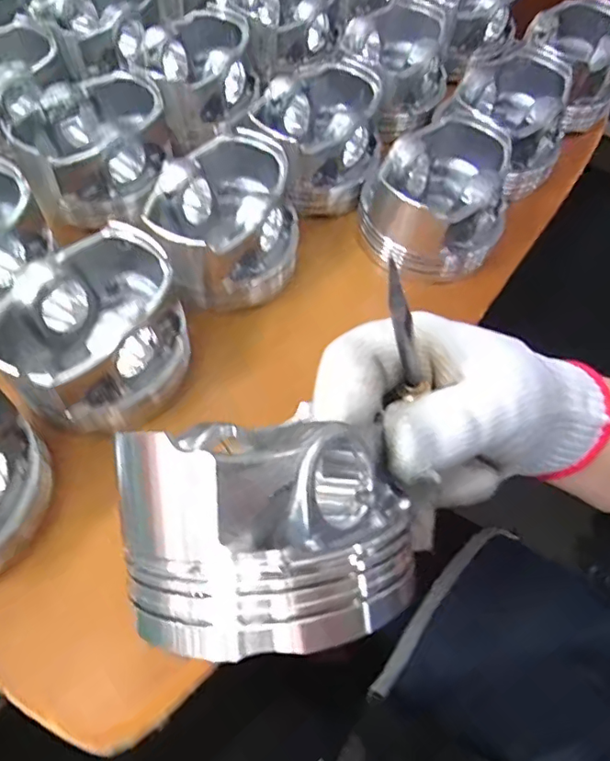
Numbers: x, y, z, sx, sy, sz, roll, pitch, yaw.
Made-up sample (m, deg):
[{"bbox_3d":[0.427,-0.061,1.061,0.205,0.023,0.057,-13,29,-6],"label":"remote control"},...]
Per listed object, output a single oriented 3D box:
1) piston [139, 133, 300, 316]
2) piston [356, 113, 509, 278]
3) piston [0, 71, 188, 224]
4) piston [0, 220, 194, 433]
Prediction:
[{"bbox_3d":[-0.042,-0.081,0.282,0.077,0.053,0.075,-21,63,-13],"label":"piston"},{"bbox_3d":[0.074,-0.097,0.297,0.084,0.053,0.065,-37,68,-20],"label":"piston"},{"bbox_3d":[-0.111,-0.128,0.301,0.078,0.050,0.078,1,60,-1],"label":"piston"},{"bbox_3d":[-0.091,-0.019,0.243,0.071,0.053,0.082,40,67,19],"label":"piston"}]

